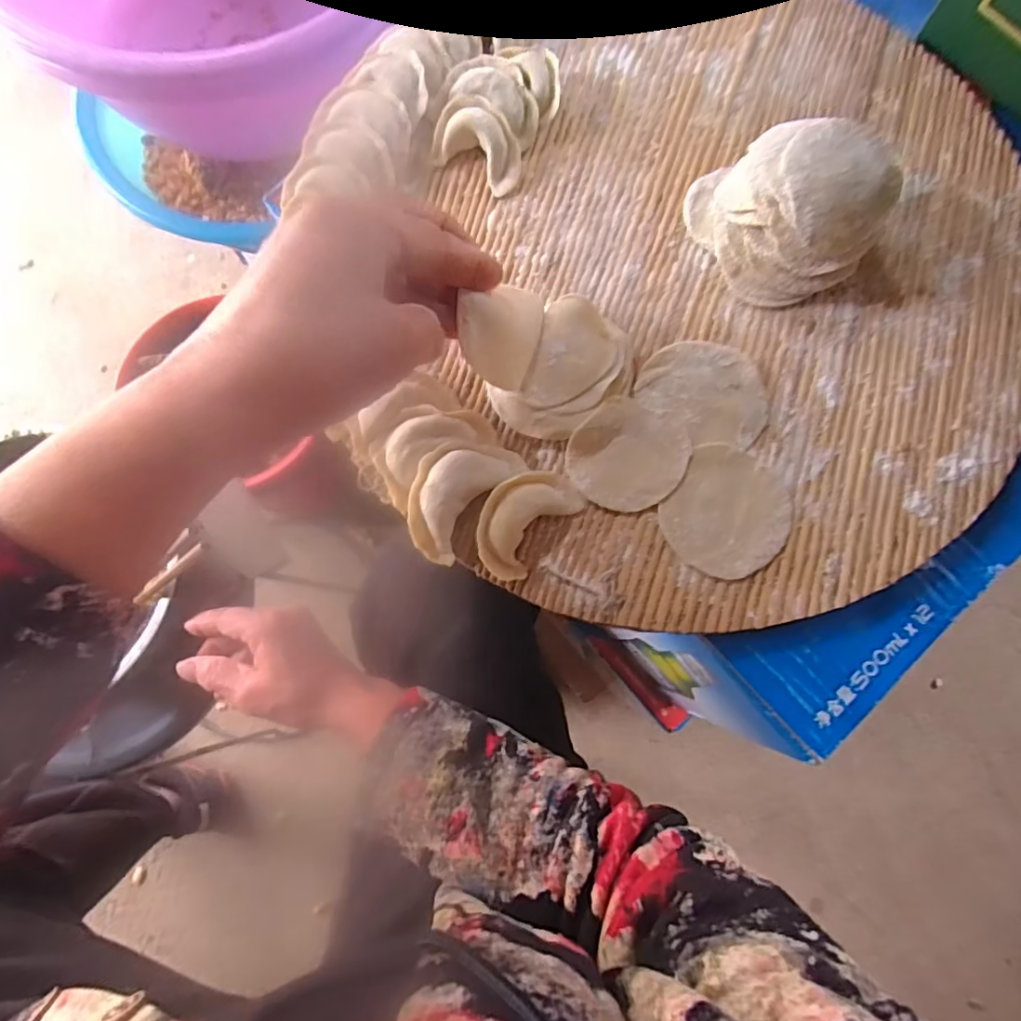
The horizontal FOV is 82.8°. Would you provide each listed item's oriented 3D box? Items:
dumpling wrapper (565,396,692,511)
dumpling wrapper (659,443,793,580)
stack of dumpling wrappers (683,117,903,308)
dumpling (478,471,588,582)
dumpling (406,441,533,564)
[{"bbox_3d":[0.056,-0.027,0.280,0.053,0.004,0.054,0,83,1],"label":"dumpling wrapper"},{"bbox_3d":[0.104,0.001,0.275,0.055,0.004,0.059,0,79,-1],"label":"dumpling wrapper"},{"bbox_3d":[0.137,-0.151,0.286,0.068,0.052,0.084,-32,79,-8],"label":"stack of dumpling wrappers"},{"bbox_3d":[0.006,0.004,0.269,0.035,0.015,0.054,39,79,8],"label":"dumpling"},{"bbox_3d":[-0.026,-0.010,0.273,0.038,0.018,0.064,35,78,7],"label":"dumpling"}]

